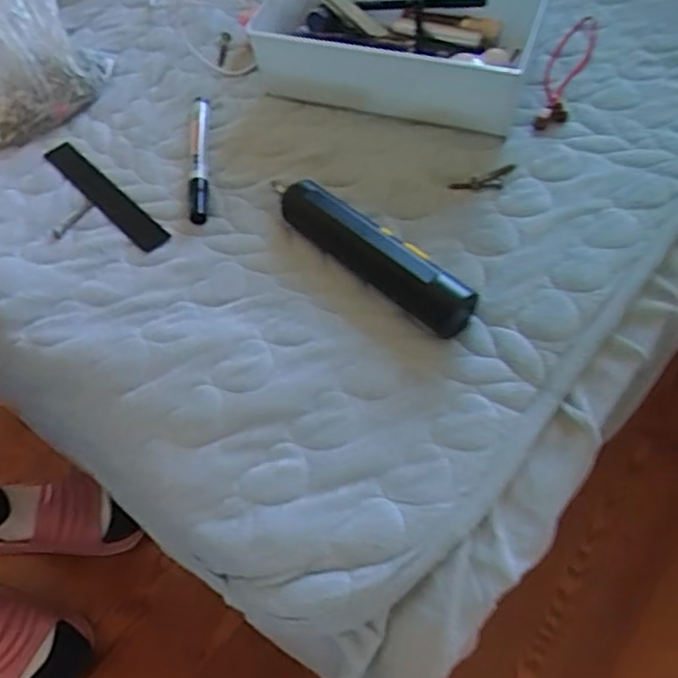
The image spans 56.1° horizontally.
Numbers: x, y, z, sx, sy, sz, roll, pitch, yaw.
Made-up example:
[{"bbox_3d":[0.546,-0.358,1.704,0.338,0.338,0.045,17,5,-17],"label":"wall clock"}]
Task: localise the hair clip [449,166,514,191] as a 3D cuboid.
[{"bbox_3d":[0.110,-0.118,0.481,0.051,0.005,0.017,-14,59,-4],"label":"hair clip"}]

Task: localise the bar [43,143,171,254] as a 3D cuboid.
[{"bbox_3d":[-0.187,-0.115,0.512,0.025,0.008,0.155,-41,65,-18],"label":"bar"}]

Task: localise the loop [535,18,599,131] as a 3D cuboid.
[{"bbox_3d":[0.194,-0.230,0.546,0.033,0.007,0.158,20,63,15],"label":"loop"}]

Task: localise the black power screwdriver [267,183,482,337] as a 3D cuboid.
[{"bbox_3d":[0.019,-0.062,0.441,0.032,0.032,0.167,-40,64,-18],"label":"black power screwdriver"}]

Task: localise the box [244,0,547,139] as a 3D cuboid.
[{"bbox_3d":[0.051,-0.276,0.555,0.238,0.063,0.179,13,61,12],"label":"box"}]

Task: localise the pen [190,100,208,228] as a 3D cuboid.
[{"bbox_3d":[-0.112,-0.145,0.510,0.015,0.015,0.129,-7,59,0],"label":"pen"}]

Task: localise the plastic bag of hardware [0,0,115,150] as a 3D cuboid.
[{"bbox_3d":[-0.288,-0.274,0.558,0.121,0.085,0.181,-29,61,-12],"label":"plastic bag of hardware"}]

